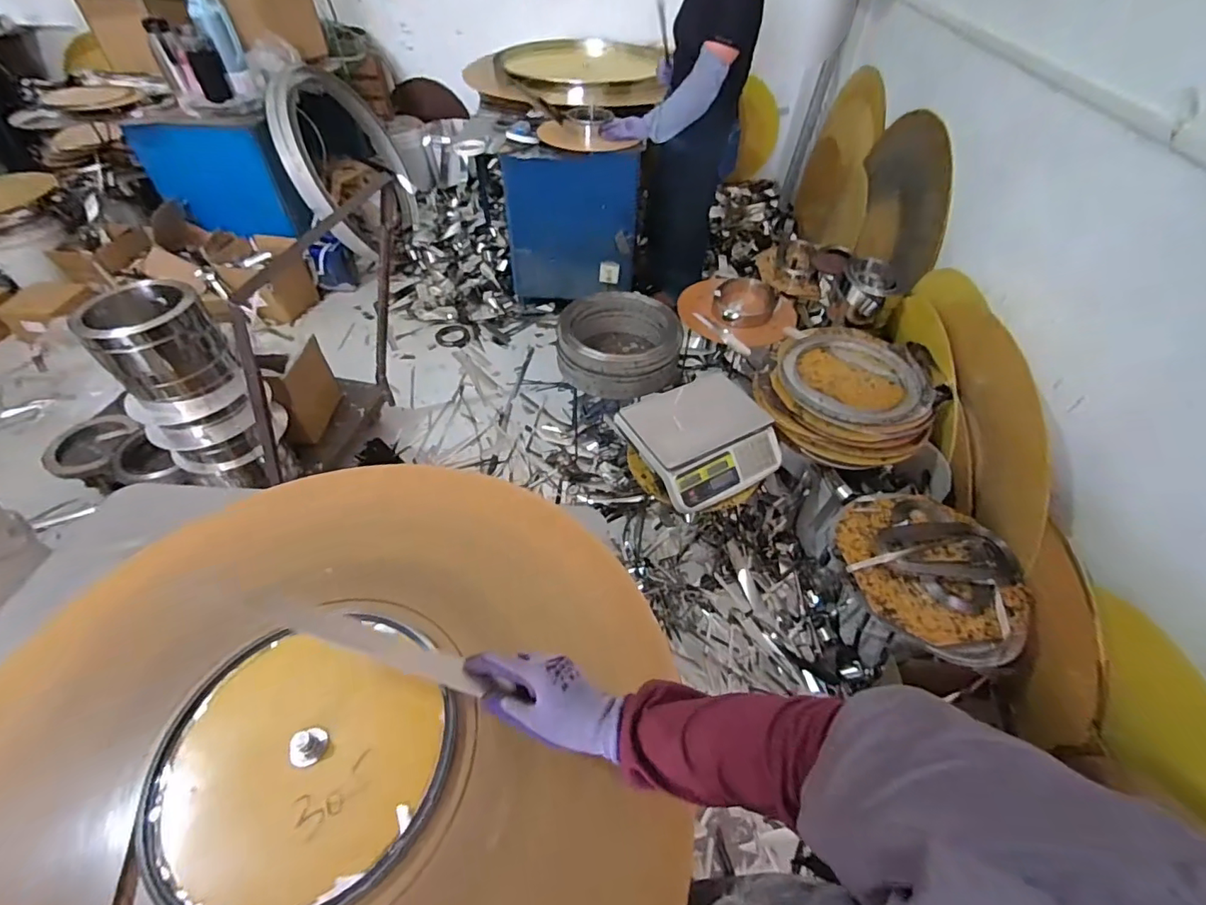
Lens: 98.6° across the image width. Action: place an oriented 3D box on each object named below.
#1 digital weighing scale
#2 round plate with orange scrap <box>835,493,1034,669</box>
[{"bbox_3d":[0.256,-0.048,1.323,0.347,0.125,0.313,-25,53,-22],"label":"digital weighing scale"},{"bbox_3d":[0.720,0.251,1.141,0.361,0.074,0.412,-14,50,-14],"label":"round plate with orange scrap"}]

